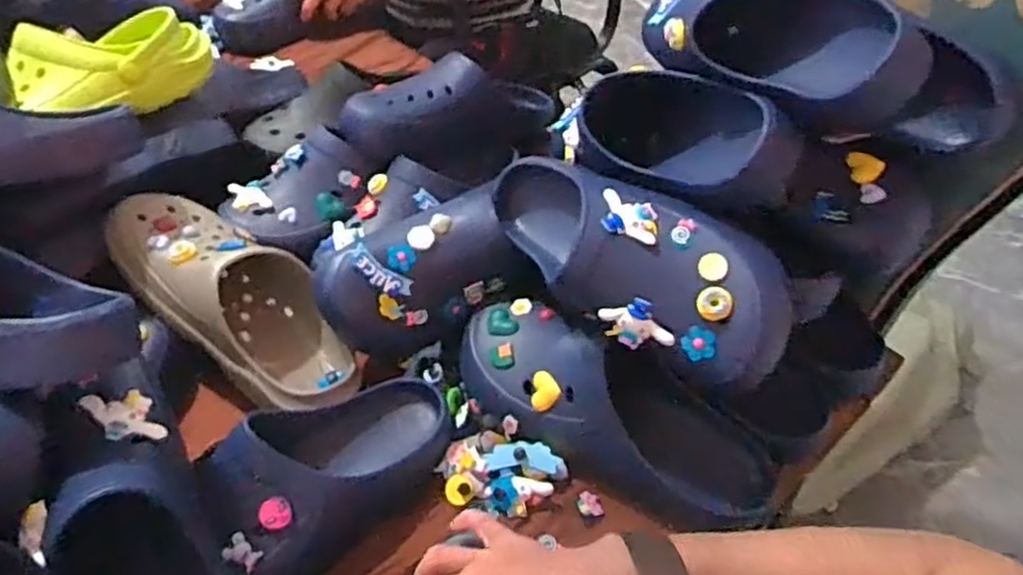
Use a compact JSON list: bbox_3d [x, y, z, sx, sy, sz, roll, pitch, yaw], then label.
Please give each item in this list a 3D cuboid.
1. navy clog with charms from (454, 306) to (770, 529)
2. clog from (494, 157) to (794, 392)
[{"bbox_3d":[0.084,0.095,0.630,0.296,0.085,0.106,24,53,20],"label":"navy clog with charms"},{"bbox_3d":[0.088,-0.026,0.603,0.108,0.098,0.292,-33,56,-26],"label":"clog"}]

